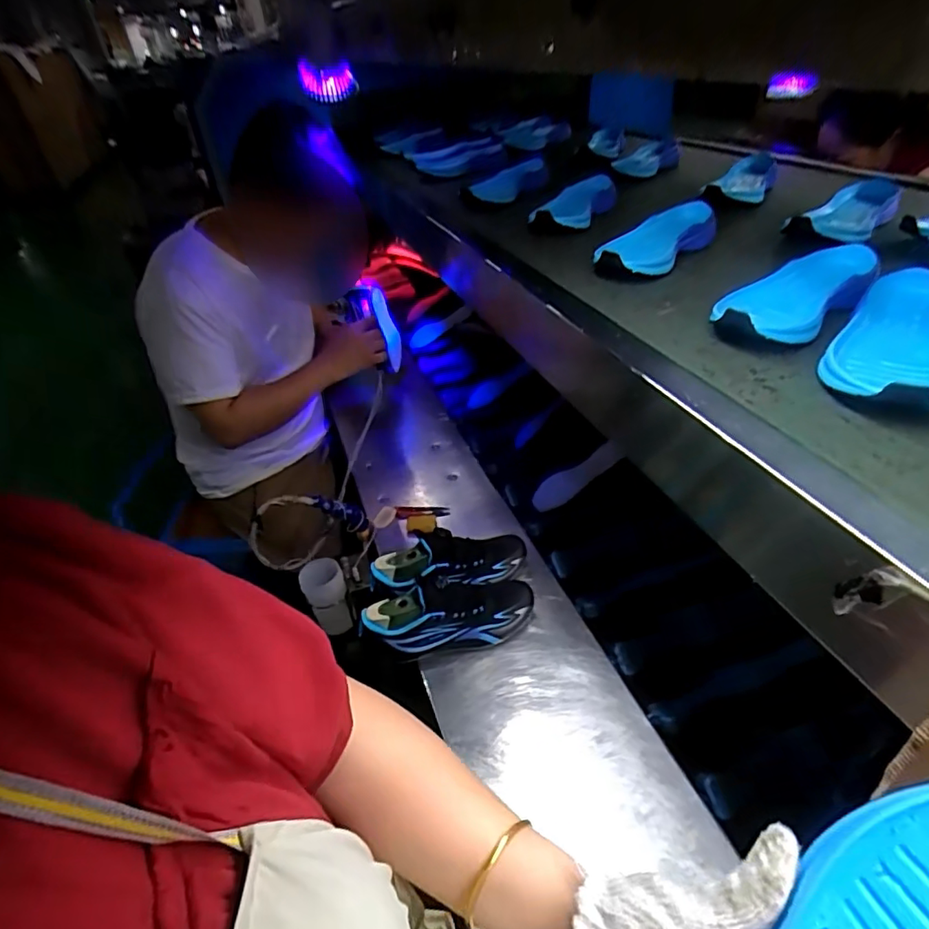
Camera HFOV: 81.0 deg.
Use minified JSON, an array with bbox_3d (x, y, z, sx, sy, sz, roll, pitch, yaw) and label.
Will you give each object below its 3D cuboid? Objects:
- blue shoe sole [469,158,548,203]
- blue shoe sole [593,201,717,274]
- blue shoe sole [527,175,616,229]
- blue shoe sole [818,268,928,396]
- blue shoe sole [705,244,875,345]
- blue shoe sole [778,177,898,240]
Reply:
[{"bbox_3d":[0.087,-0.584,1.131,0.198,0.072,0.045,-25,45,-26],"label":"blue shoe sole"},{"bbox_3d":[0.251,-0.298,0.719,0.086,0.053,0.215,31,49,33],"label":"blue shoe sole"},{"bbox_3d":[0.187,-0.439,0.907,0.102,0.044,0.234,13,41,17],"label":"blue shoe sole"},{"bbox_3d":[0.378,-0.107,0.471,0.090,0.050,0.245,26,46,29],"label":"blue shoe sole"},{"bbox_3d":[0.339,-0.172,0.555,0.231,0.052,0.095,-32,48,-32],"label":"blue shoe sole"},{"bbox_3d":[0.556,-0.355,0.781,0.264,0.056,0.080,-29,47,-30],"label":"blue shoe sole"}]

